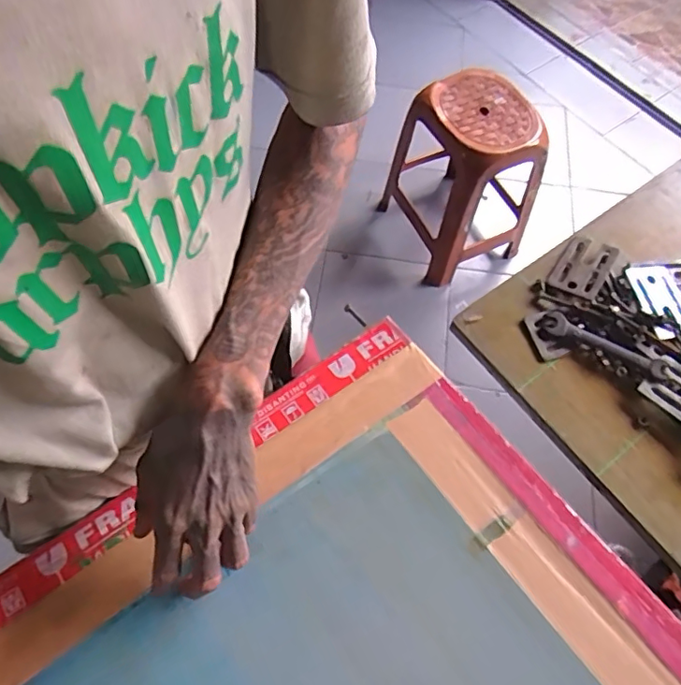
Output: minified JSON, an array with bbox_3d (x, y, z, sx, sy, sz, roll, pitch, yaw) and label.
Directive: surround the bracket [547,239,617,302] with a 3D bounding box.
[{"bbox_3d":[0.267,-0.082,0.593,0.050,0.015,0.081,32,66,14],"label":"bracket"}]

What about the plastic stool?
[{"bbox_3d":[0.361,-0.475,1.581,0.343,0.461,0.376,-30,68,-15],"label":"plastic stool"}]

